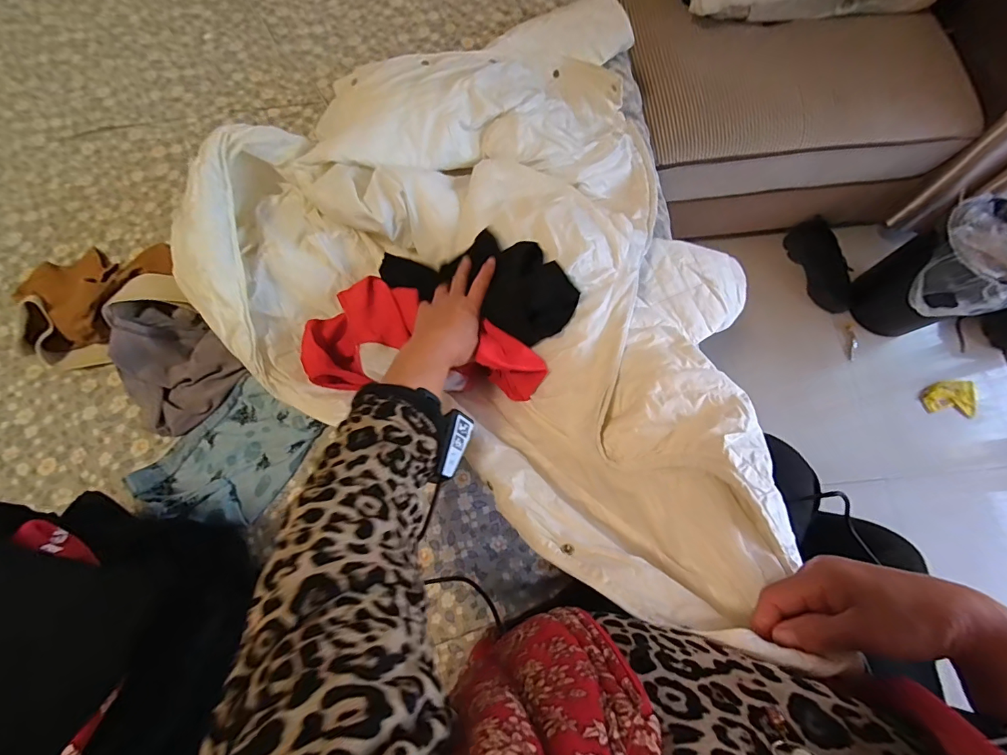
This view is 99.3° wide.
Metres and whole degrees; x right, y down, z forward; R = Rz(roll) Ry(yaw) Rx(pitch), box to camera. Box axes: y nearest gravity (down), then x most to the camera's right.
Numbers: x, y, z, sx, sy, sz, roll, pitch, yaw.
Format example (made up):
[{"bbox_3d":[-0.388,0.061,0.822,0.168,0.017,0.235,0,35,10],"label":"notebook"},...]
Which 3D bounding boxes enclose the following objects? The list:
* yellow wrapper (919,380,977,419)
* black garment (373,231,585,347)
[{"bbox_3d":[1.148,0.052,1.102,0.118,0.053,0.094,10,74,3],"label":"yellow wrapper"},{"bbox_3d":[-0.038,-0.122,0.529,0.259,0.042,0.104,19,75,26],"label":"black garment"}]

